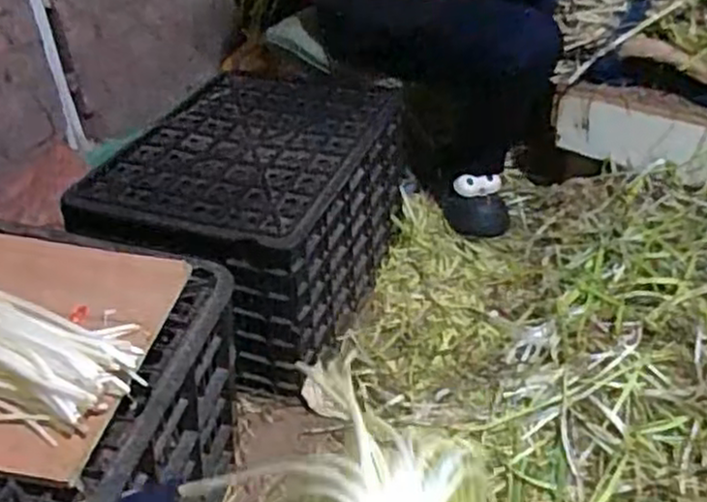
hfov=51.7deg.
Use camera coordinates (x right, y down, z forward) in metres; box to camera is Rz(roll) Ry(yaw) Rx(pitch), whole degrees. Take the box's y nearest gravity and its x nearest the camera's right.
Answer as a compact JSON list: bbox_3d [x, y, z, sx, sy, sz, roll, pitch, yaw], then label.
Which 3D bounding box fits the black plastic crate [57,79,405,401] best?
[{"bbox_3d":[-0.144,-0.065,1.156,0.336,0.269,0.529,10,38,17],"label":"black plastic crate"}]

